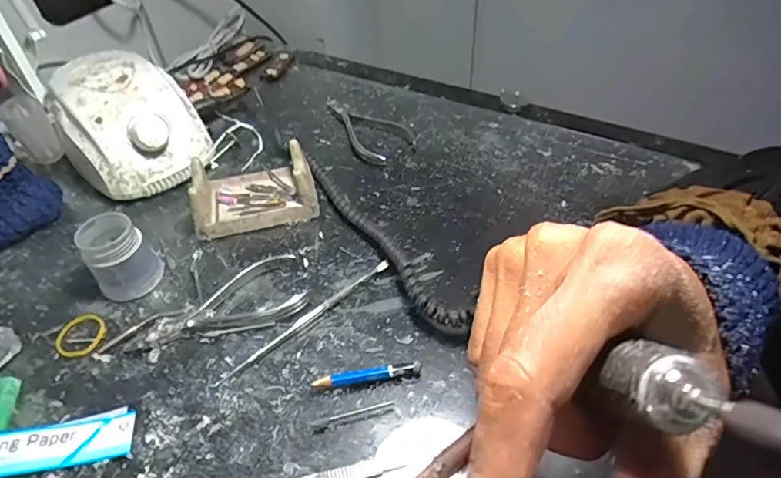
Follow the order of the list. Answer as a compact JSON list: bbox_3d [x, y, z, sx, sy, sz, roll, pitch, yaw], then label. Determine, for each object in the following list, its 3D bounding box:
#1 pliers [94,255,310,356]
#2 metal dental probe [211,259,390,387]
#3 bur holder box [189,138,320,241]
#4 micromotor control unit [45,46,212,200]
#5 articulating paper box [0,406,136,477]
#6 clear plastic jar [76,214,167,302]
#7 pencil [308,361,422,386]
[{"bbox_3d":[-0.125,0.053,0.340,0.135,0.009,0.055,-25,50,-21],"label":"pliers"},{"bbox_3d":[-0.055,0.053,0.335,0.141,0.008,0.007,-34,54,-27],"label":"metal dental probe"},{"bbox_3d":[-0.113,-0.044,0.412,0.095,0.043,0.064,-11,46,-9],"label":"bur holder box"},{"bbox_3d":[-0.237,-0.104,0.448,0.107,0.082,0.138,-28,51,-23],"label":"micromotor control unit"},{"bbox_3d":[-0.206,0.117,0.274,0.115,0.009,0.028,-6,56,-13],"label":"articulating paper box"},{"bbox_3d":[-0.192,0.013,0.353,0.041,0.049,0.038,-1,46,1],"label":"clear plastic jar"},{"bbox_3d":[-0.014,0.084,0.302,0.064,0.010,0.007,-8,46,-6],"label":"pencil"}]

